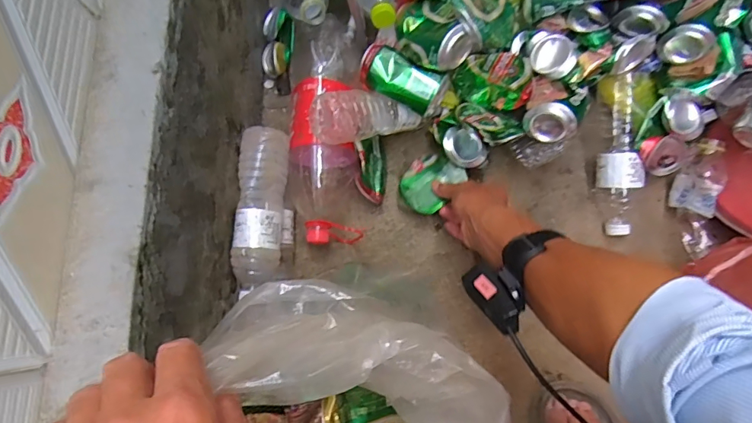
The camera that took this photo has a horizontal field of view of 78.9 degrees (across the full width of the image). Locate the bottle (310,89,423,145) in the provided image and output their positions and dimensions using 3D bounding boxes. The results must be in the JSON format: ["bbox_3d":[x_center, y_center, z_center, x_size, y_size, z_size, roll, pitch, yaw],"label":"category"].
[{"bbox_3d":[-0.006,-0.121,0.605,0.154,0.060,0.053,-6,75,-33],"label":"bottle"}]

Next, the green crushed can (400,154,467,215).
[{"bbox_3d":[0.076,-0.037,0.662,0.073,0.026,0.088,34,75,26],"label":"green crushed can"}]

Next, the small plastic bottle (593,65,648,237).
[{"bbox_3d":[0.346,-0.080,0.643,0.062,0.058,0.227,4,94,2],"label":"small plastic bottle"}]

